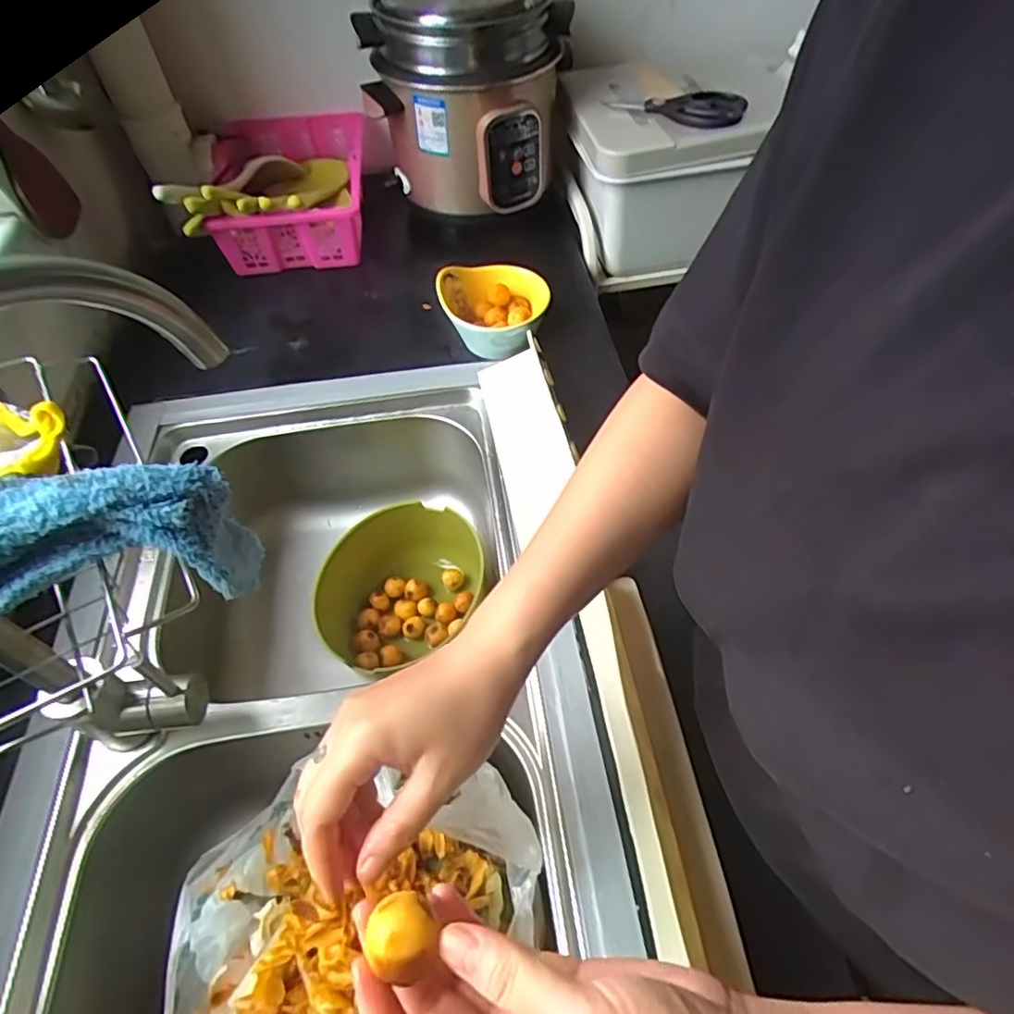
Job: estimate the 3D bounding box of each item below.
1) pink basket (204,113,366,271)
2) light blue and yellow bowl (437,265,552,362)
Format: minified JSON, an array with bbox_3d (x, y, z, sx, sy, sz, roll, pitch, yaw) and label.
[{"bbox_3d":[-0.296,-0.443,0.871,0.192,0.126,0.294,-10,53,-4],"label":"pink basket"},{"bbox_3d":[-0.013,-0.227,0.733,0.123,0.090,0.098,-9,53,-3],"label":"light blue and yellow bowl"}]

